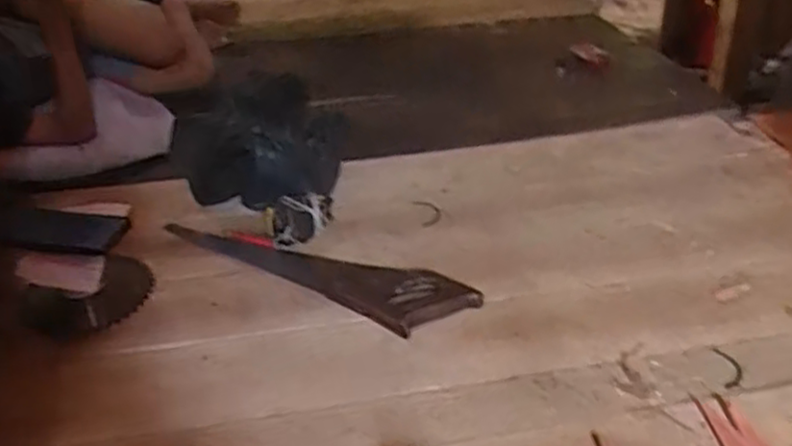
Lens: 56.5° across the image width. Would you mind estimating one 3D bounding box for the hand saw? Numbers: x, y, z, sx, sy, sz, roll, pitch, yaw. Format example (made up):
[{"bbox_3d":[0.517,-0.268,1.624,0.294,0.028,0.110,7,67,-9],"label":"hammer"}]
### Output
[{"bbox_3d":[-0.117,0.051,1.033,0.477,0.016,0.113,19,38,30],"label":"hand saw"}]

